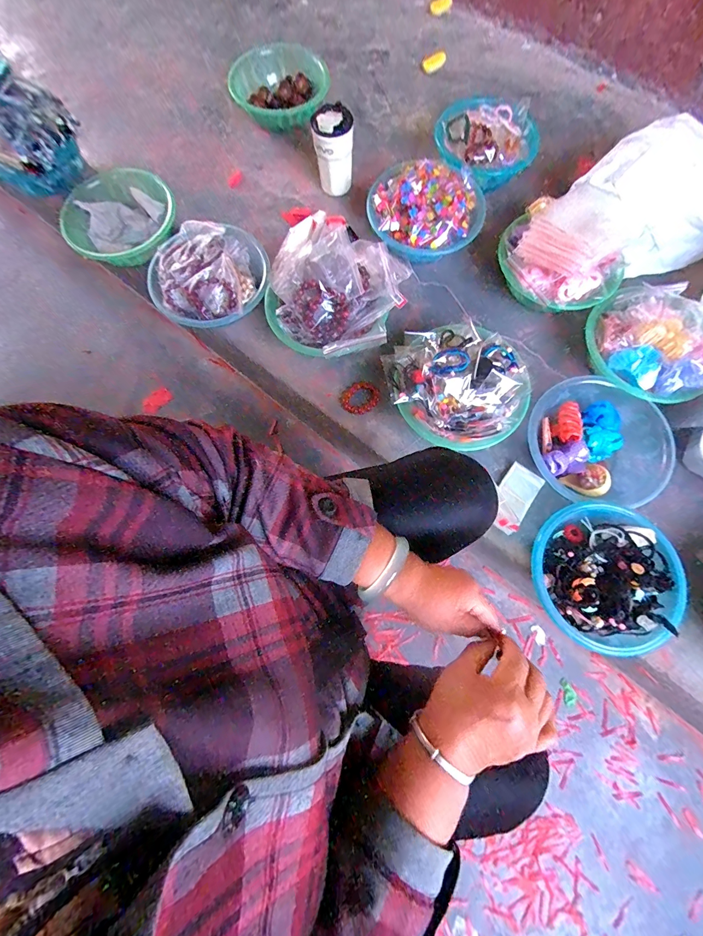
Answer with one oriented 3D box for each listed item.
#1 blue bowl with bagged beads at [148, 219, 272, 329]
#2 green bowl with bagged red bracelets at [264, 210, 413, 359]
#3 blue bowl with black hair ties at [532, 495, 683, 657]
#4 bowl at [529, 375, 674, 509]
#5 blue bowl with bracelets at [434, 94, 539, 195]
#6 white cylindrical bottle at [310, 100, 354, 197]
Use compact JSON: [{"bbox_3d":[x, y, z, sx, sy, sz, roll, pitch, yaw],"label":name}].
[{"bbox_3d":[-0.290,-0.393,0.718,0.231,0.094,0.215,0,75,0],"label":"blue bowl with bagged beads"},{"bbox_3d":[-0.035,-0.336,0.651,0.245,0.129,0.232,0,75,0],"label":"green bowl with bagged red bracelets"},{"bbox_3d":[0.407,0.177,0.578,0.205,0.077,0.225,9,76,3],"label":"blue bowl with black hair ties"},{"bbox_3d":[0.437,-0.050,0.639,0.212,0.068,0.222,0,75,0],"label":"bowl"},{"bbox_3d":[0.299,-0.729,0.792,0.204,0.090,0.222,0,75,0],"label":"blue bowl with bracelets"},{"bbox_3d":[-0.037,-0.686,0.760,0.078,0.144,0.079,0,75,0],"label":"white cylindrical bottle"}]

